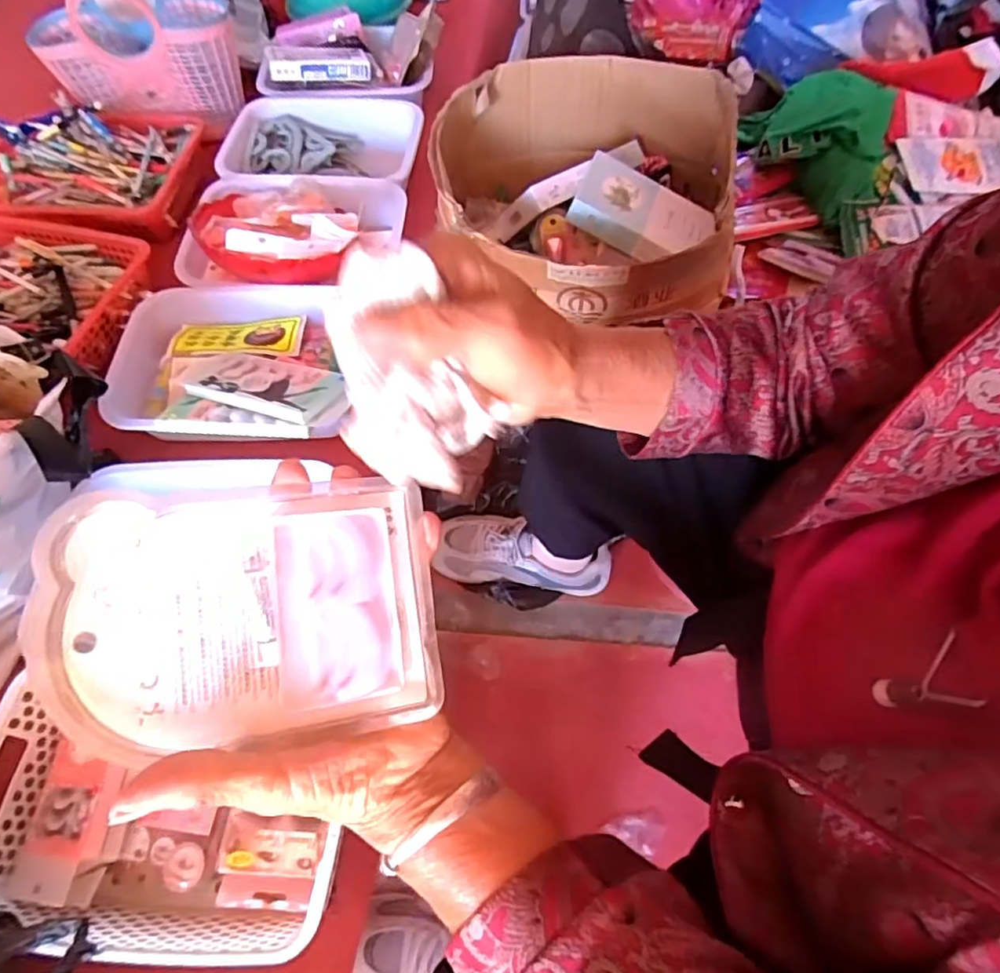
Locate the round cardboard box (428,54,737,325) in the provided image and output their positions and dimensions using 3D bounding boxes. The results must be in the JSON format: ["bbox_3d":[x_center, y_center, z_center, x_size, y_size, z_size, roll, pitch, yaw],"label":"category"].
[{"bbox_3d":[0.106,-0.371,0.779,0.366,0.181,0.389,-1,60,2],"label":"round cardboard box"}]

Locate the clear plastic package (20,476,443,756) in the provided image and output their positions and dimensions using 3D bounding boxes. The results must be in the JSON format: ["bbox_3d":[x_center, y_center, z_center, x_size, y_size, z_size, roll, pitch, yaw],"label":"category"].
[{"bbox_3d":[-0.102,0.051,0.239,0.145,0.013,0.099,-4,81,-17],"label":"clear plastic package"}]

